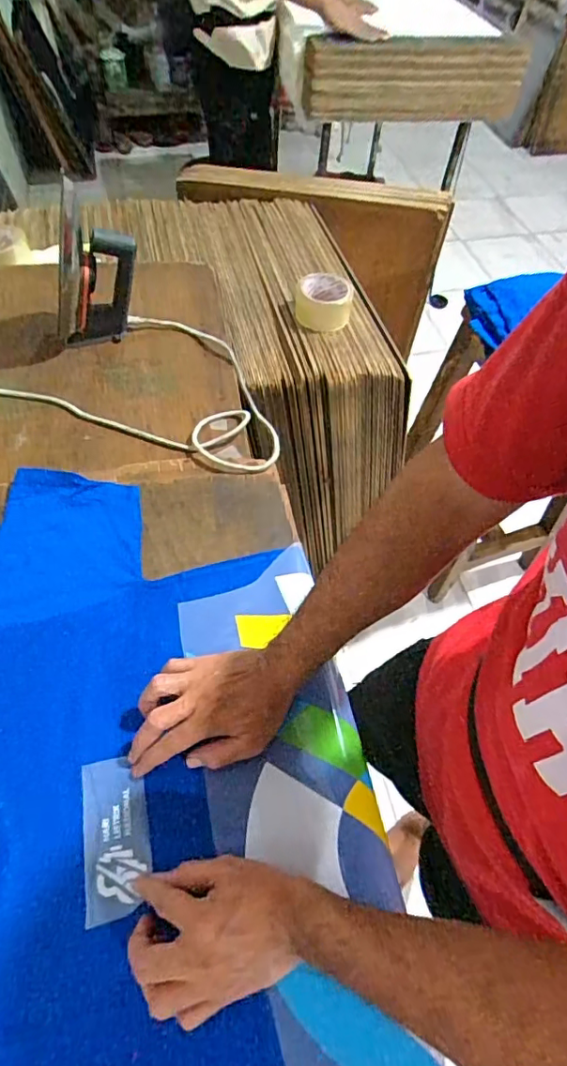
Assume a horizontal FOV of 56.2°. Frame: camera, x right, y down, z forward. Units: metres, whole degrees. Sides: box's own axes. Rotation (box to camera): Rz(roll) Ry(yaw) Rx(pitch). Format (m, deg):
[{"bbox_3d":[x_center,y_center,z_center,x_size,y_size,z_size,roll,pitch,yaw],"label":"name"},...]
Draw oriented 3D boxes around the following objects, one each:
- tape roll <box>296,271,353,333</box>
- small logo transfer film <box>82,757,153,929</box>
[{"bbox_3d":[0.071,-0.396,0.909,0.095,0.060,0.095,12,58,5],"label":"tape roll"},{"bbox_3d":[-0.150,0.269,0.475,0.057,0.004,0.125,-12,57,-7],"label":"small logo transfer film"}]

